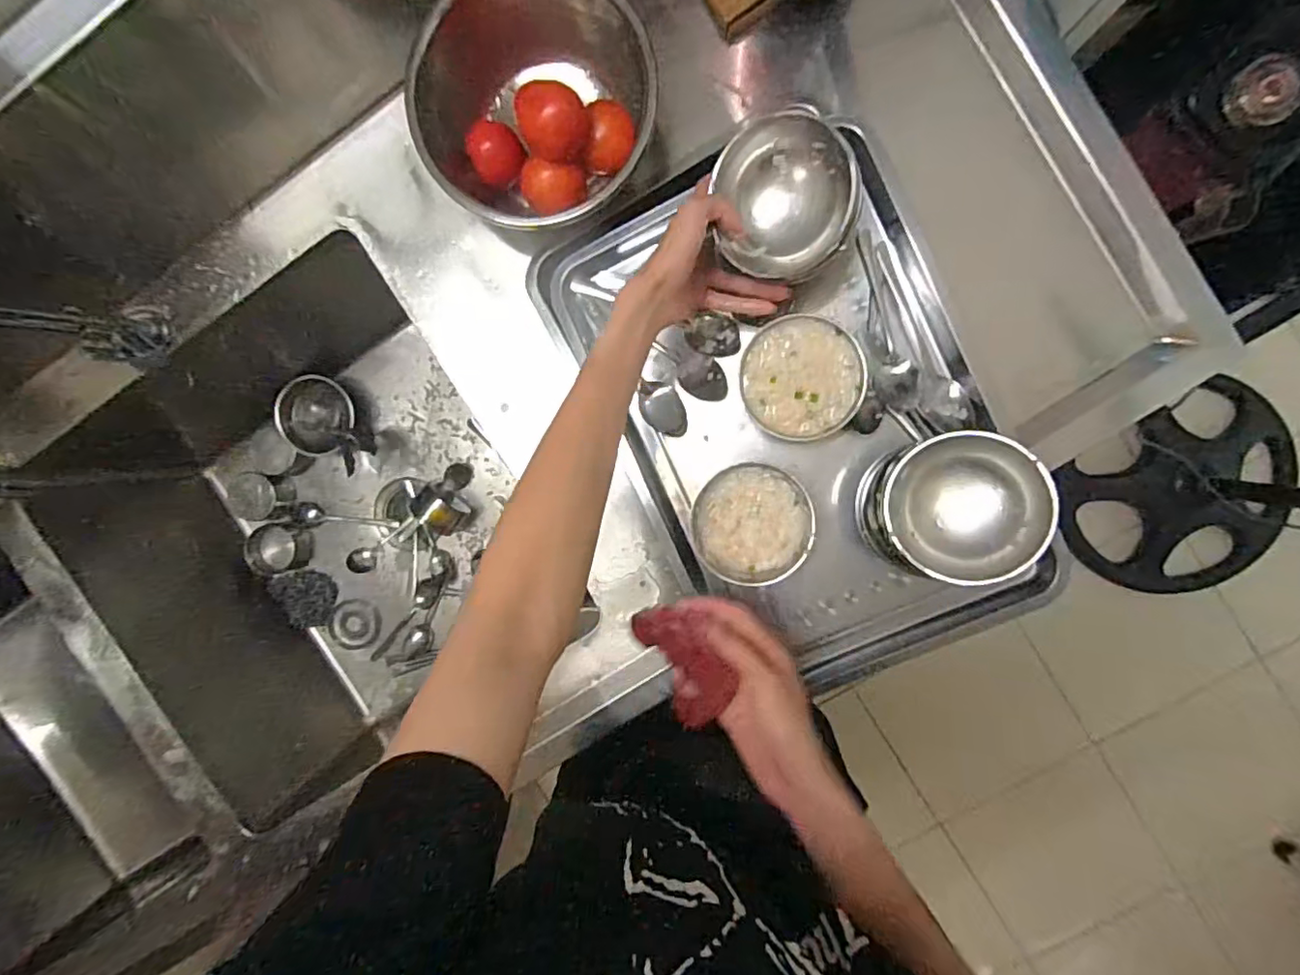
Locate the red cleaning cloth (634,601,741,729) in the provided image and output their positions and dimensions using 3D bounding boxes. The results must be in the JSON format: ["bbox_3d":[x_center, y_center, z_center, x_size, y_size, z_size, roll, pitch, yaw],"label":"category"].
[{"bbox_3d":[0.028,0.137,0.458,0.050,0.023,0.104,-26,106,6],"label":"red cleaning cloth"}]

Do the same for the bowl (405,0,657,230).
[{"bbox_3d":[-0.102,-0.349,0.544,0.203,0.103,0.193,0,95,4],"label":"bowl"}]

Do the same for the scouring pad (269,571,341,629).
[{"bbox_3d":[-0.545,0.177,0.939,0.093,0.024,0.091,-6,95,5],"label":"scouring pad"}]

